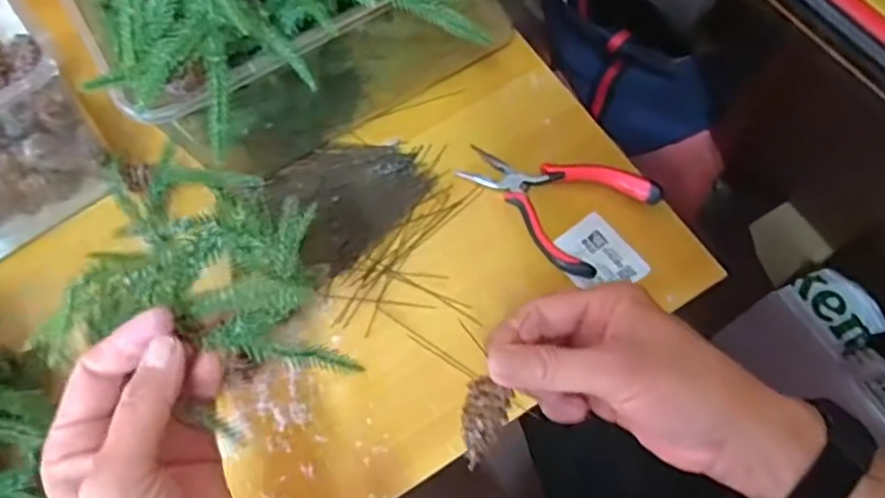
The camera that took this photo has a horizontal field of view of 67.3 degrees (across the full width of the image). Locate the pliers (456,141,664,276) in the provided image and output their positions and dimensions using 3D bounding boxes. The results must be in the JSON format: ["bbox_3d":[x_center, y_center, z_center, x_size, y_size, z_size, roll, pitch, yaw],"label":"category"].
[{"bbox_3d":[0.079,-0.045,0.480,0.126,0.024,0.082,39,74,15],"label":"pliers"}]

